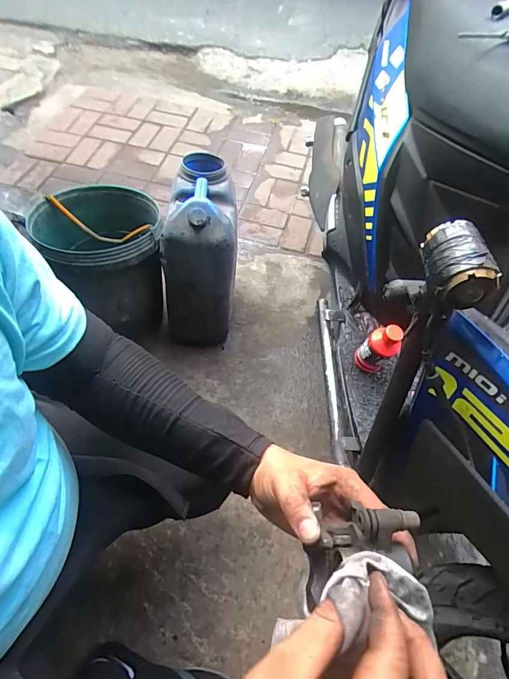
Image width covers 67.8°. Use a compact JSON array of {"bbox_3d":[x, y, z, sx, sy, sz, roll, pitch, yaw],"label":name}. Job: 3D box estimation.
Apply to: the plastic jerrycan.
[{"bbox_3d":[-0.145,-0.248,1.048,0.183,0.404,0.401,0,60,-2],"label":"plastic jerrycan"}]

